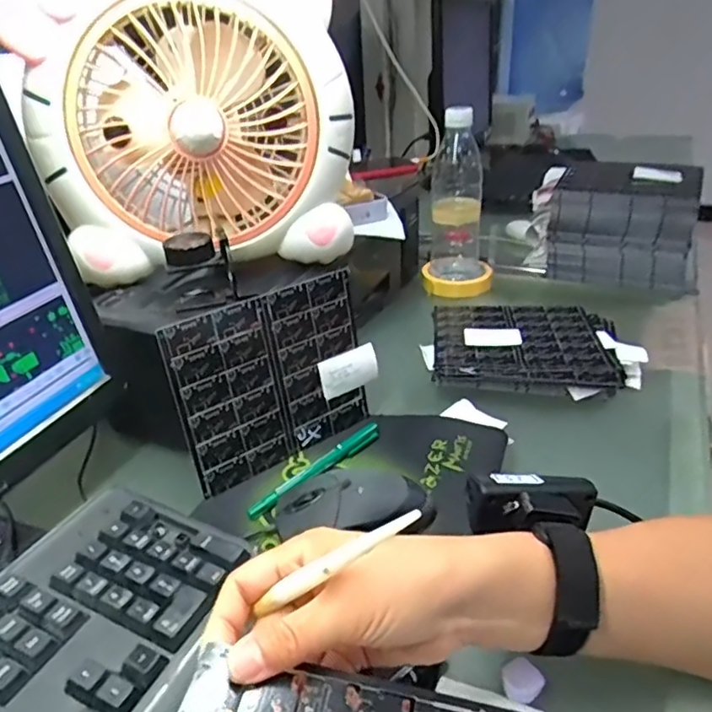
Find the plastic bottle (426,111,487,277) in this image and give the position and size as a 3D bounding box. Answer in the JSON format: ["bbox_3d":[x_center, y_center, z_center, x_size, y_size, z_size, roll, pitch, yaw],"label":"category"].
[{"bbox_3d":[0.135,-0.203,0.790,0.075,0.227,0.063,0,29,5],"label":"plastic bottle"}]

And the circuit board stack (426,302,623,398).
[{"bbox_3d":[0.177,-0.013,0.631,0.182,0.027,0.156,3,30,10],"label":"circuit board stack"}]

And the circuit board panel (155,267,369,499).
[{"bbox_3d":[-0.064,0.019,0.487,0.167,0.142,0.005,-24,27,-31],"label":"circuit board panel"}]

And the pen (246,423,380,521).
[{"bbox_3d":[-0.029,0.091,0.487,0.019,0.012,0.143,22,38,37],"label":"pen"}]

